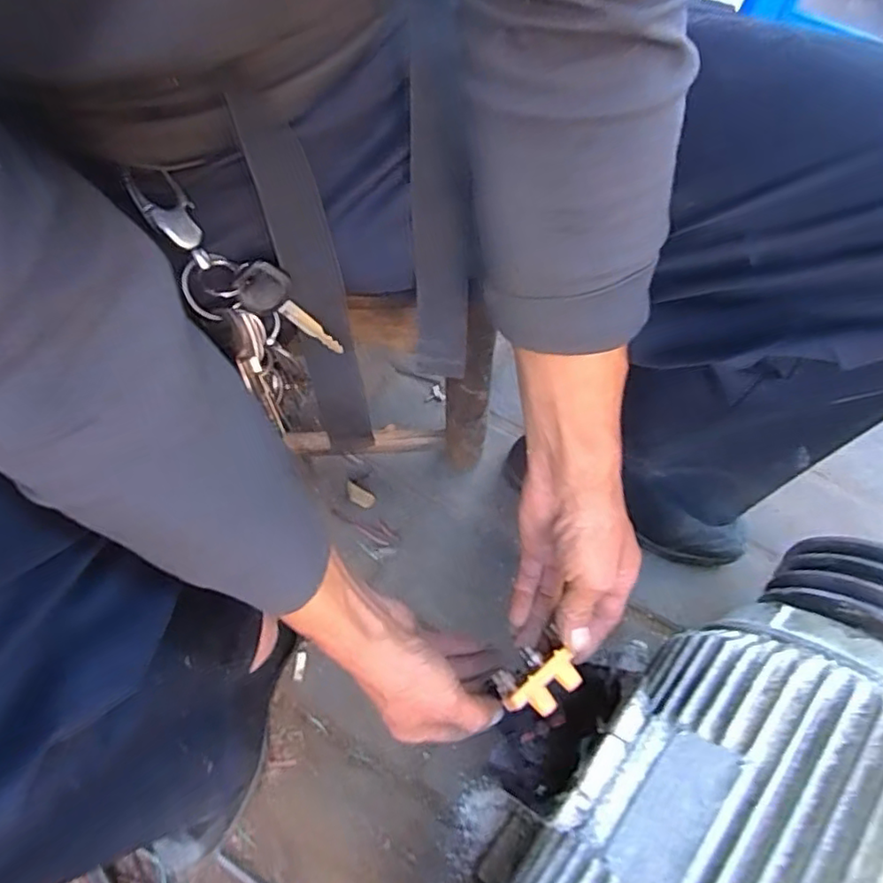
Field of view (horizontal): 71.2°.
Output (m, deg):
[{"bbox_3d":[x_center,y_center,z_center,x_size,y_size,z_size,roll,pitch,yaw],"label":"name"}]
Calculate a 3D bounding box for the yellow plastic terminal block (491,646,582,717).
[{"bbox_3d":[0.065,0.165,0.426,0.054,0.023,0.042,-37,69,-15],"label":"yellow plastic terminal block"}]

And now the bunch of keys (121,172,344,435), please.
[{"bbox_3d":[-0.107,-0.081,0.338,0.052,0.141,0.039,-39,28,-16],"label":"bunch of keys"}]

